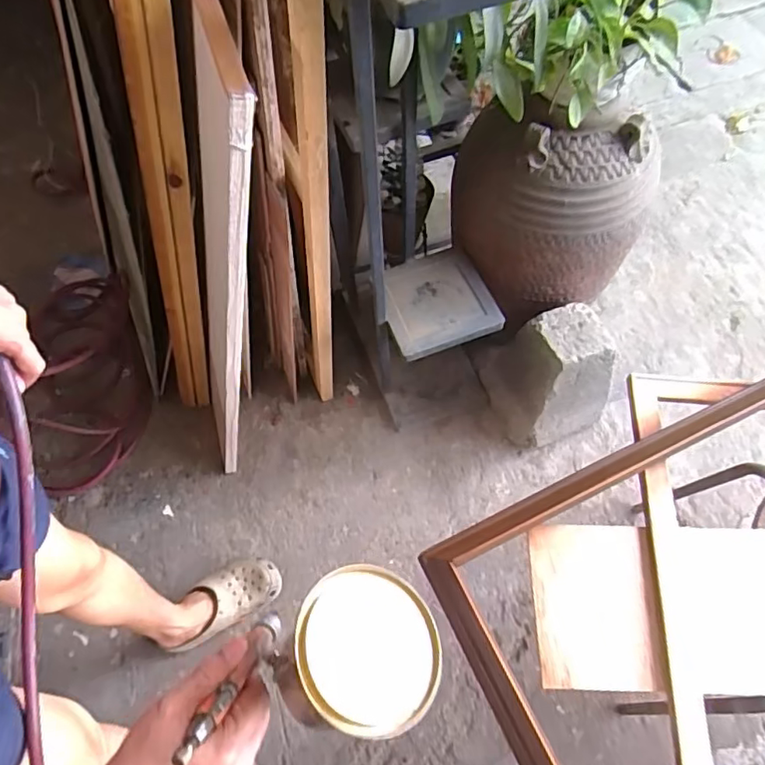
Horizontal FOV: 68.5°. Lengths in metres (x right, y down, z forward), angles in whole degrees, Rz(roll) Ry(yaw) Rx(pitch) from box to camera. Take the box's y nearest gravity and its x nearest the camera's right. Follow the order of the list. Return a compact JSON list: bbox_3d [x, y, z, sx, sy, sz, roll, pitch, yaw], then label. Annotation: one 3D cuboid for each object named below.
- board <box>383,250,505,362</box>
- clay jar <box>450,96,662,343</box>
[{"bbox_3d":[0.103,-0.156,1.079,0.199,0.026,0.206,-17,63,-6],"label":"board"},{"bbox_3d":[0.301,-0.348,1.052,0.284,0.361,0.290,-21,64,-8],"label":"clay jar"}]

